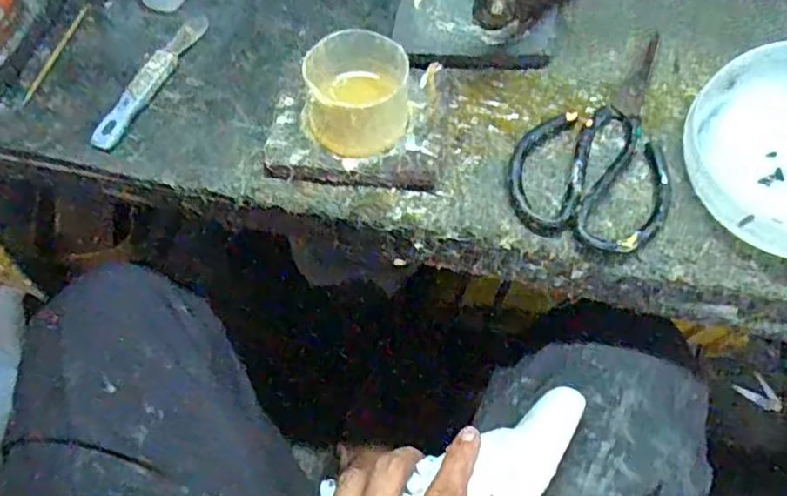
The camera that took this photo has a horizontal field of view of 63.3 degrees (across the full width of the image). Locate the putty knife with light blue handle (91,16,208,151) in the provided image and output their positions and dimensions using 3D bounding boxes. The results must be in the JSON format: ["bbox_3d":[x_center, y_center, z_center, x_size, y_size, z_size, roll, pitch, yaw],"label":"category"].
[{"bbox_3d":[-0.176,-0.124,0.465,0.020,0.004,0.133,21,66,8],"label":"putty knife with light blue handle"}]

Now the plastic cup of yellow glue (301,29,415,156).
[{"bbox_3d":[-0.022,-0.100,0.420,0.067,0.053,0.073,1,64,-1],"label":"plastic cup of yellow glue"}]

